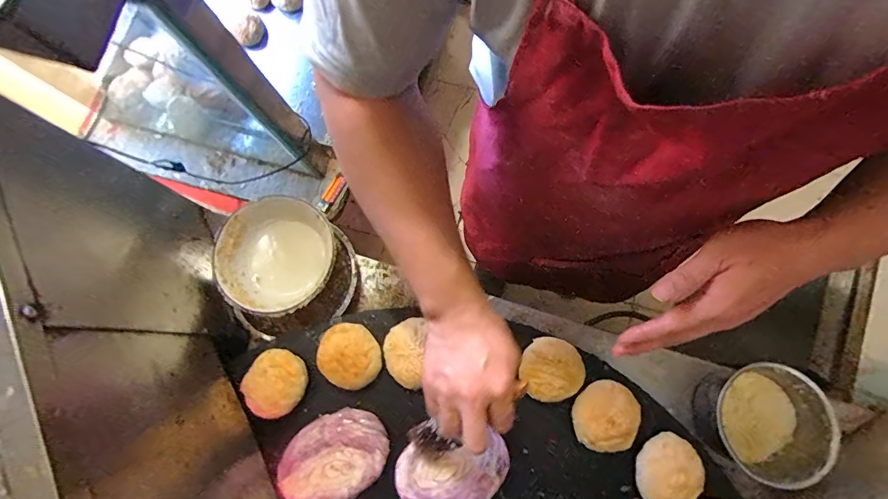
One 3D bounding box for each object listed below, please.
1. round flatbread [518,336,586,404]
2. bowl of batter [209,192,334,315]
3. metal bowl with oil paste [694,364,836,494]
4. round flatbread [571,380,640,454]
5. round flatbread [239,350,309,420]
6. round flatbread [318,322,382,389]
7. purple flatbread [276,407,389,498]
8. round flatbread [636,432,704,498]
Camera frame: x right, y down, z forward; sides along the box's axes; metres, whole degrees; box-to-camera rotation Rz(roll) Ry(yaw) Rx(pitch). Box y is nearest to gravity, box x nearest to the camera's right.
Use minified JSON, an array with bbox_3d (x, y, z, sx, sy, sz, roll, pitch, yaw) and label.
[{"bbox_3d":[0.127,0.138,0.491,0.069,0.021,0.072,0,79,1],"label":"round flatbread"},{"bbox_3d":[-0.216,0.008,0.555,0.158,0.087,0.143,32,81,7],"label":"bowl of batter"},{"bbox_3d":[0.370,0.198,0.503,0.118,0.074,0.131,-40,81,-6],"label":"metal bowl with oil paste"},{"bbox_3d":[0.185,0.189,0.483,0.069,0.018,0.076,2,79,1],"label":"round flatbread"},{"bbox_3d":[-0.198,0.154,0.492,0.067,0.023,0.070,0,79,1],"label":"round flatbread"},{"bbox_3d":[-0.113,0.124,0.495,0.069,0.021,0.076,-41,81,-6],"label":"round flatbread"},{"bbox_3d":[-0.126,0.238,0.483,0.125,0.009,0.092,-27,80,-4],"label":"purple flatbread"},{"bbox_3d":[0.250,0.245,0.469,0.068,0.025,0.071,0,79,1],"label":"round flatbread"}]

